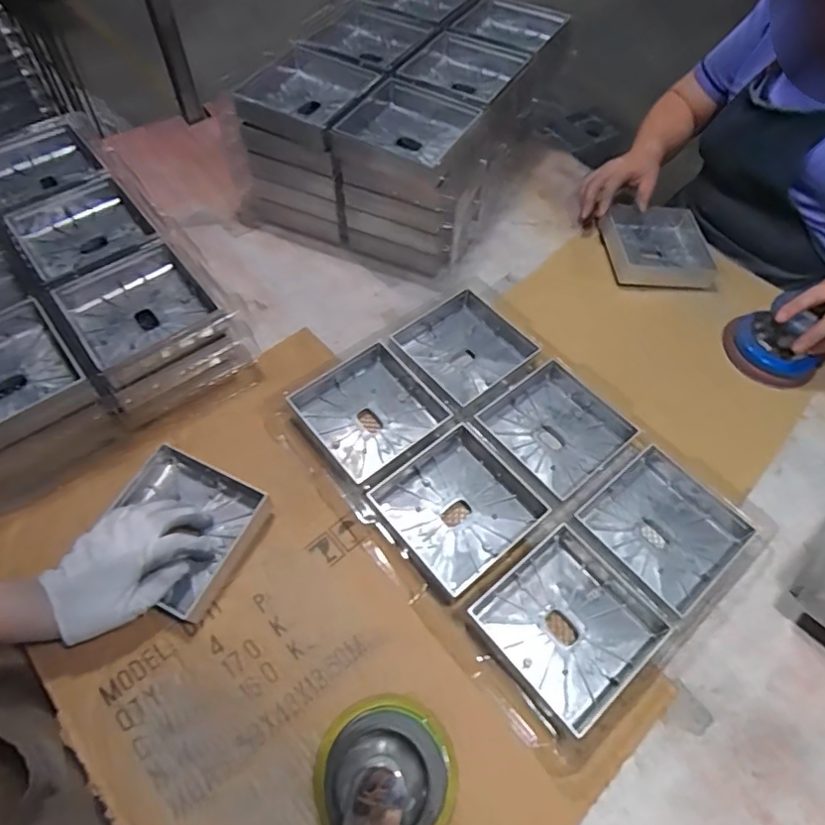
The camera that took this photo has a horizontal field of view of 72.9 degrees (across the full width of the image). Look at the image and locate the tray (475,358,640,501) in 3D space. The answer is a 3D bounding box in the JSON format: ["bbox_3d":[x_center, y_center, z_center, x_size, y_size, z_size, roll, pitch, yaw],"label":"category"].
[{"bbox_3d":[0.166,0.013,0.630,0.129,0.029,0.132,-34,65,-22],"label":"tray"}]

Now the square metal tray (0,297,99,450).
[{"bbox_3d":[-0.413,-0.027,0.553,0.143,0.042,0.155,-35,66,-22],"label":"square metal tray"}]

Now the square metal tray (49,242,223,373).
[{"bbox_3d":[-0.293,-0.106,0.604,0.137,0.039,0.145,-33,65,-21],"label":"square metal tray"}]

